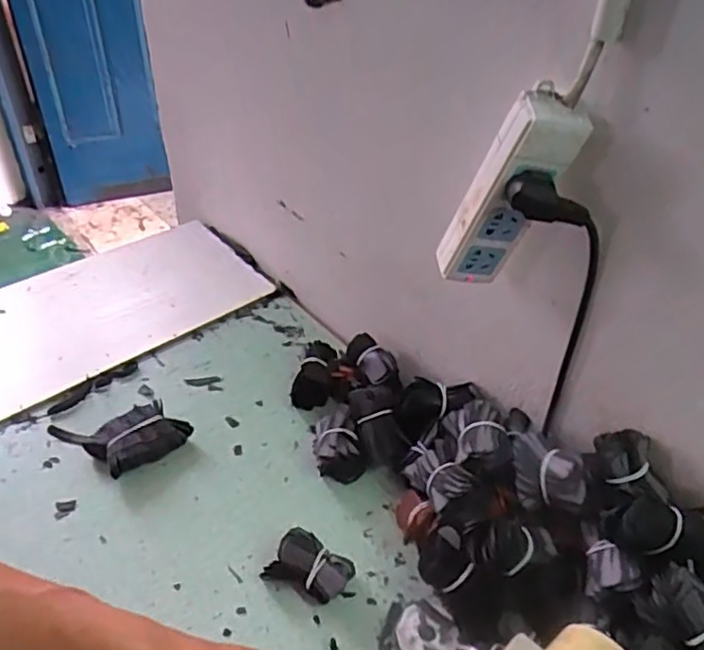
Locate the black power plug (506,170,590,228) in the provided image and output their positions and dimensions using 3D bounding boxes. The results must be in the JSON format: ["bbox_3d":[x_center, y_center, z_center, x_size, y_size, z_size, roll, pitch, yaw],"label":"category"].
[{"bbox_3d":[0.148,-0.092,0.483,0.064,0.027,0.022,25,41,-5],"label":"black power plug"}]

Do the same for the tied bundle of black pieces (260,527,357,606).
[{"bbox_3d":[-0.038,0.225,0.597,0.073,0.040,0.042,19,43,16],"label":"tied bundle of black pieces"}]

